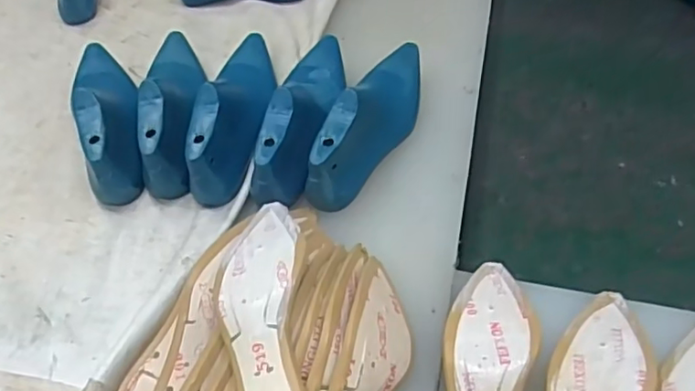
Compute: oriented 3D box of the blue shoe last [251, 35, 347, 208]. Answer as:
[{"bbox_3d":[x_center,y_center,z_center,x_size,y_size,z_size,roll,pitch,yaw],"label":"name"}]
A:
[{"bbox_3d":[-0.046,-0.104,0.662,0.073,0.089,0.266,5,51,8],"label":"blue shoe last"}]

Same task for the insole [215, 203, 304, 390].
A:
[{"bbox_3d":[-0.067,0.090,0.462,0.067,0.034,0.228,-6,50,-1],"label":"insole"}]

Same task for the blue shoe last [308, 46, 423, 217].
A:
[{"bbox_3d":[0.031,-0.100,0.655,0.079,0.077,0.282,14,52,15],"label":"blue shoe last"}]

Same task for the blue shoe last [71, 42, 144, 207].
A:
[{"bbox_3d":[-0.281,-0.110,0.685,0.067,0.086,0.268,-20,52,-13],"label":"blue shoe last"}]

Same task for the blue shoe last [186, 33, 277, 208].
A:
[{"bbox_3d":[-0.126,-0.111,0.672,0.070,0.088,0.258,0,50,4],"label":"blue shoe last"}]

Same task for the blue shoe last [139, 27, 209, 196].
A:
[{"bbox_3d":[-0.197,-0.115,0.673,0.069,0.086,0.261,-10,50,-5],"label":"blue shoe last"}]

